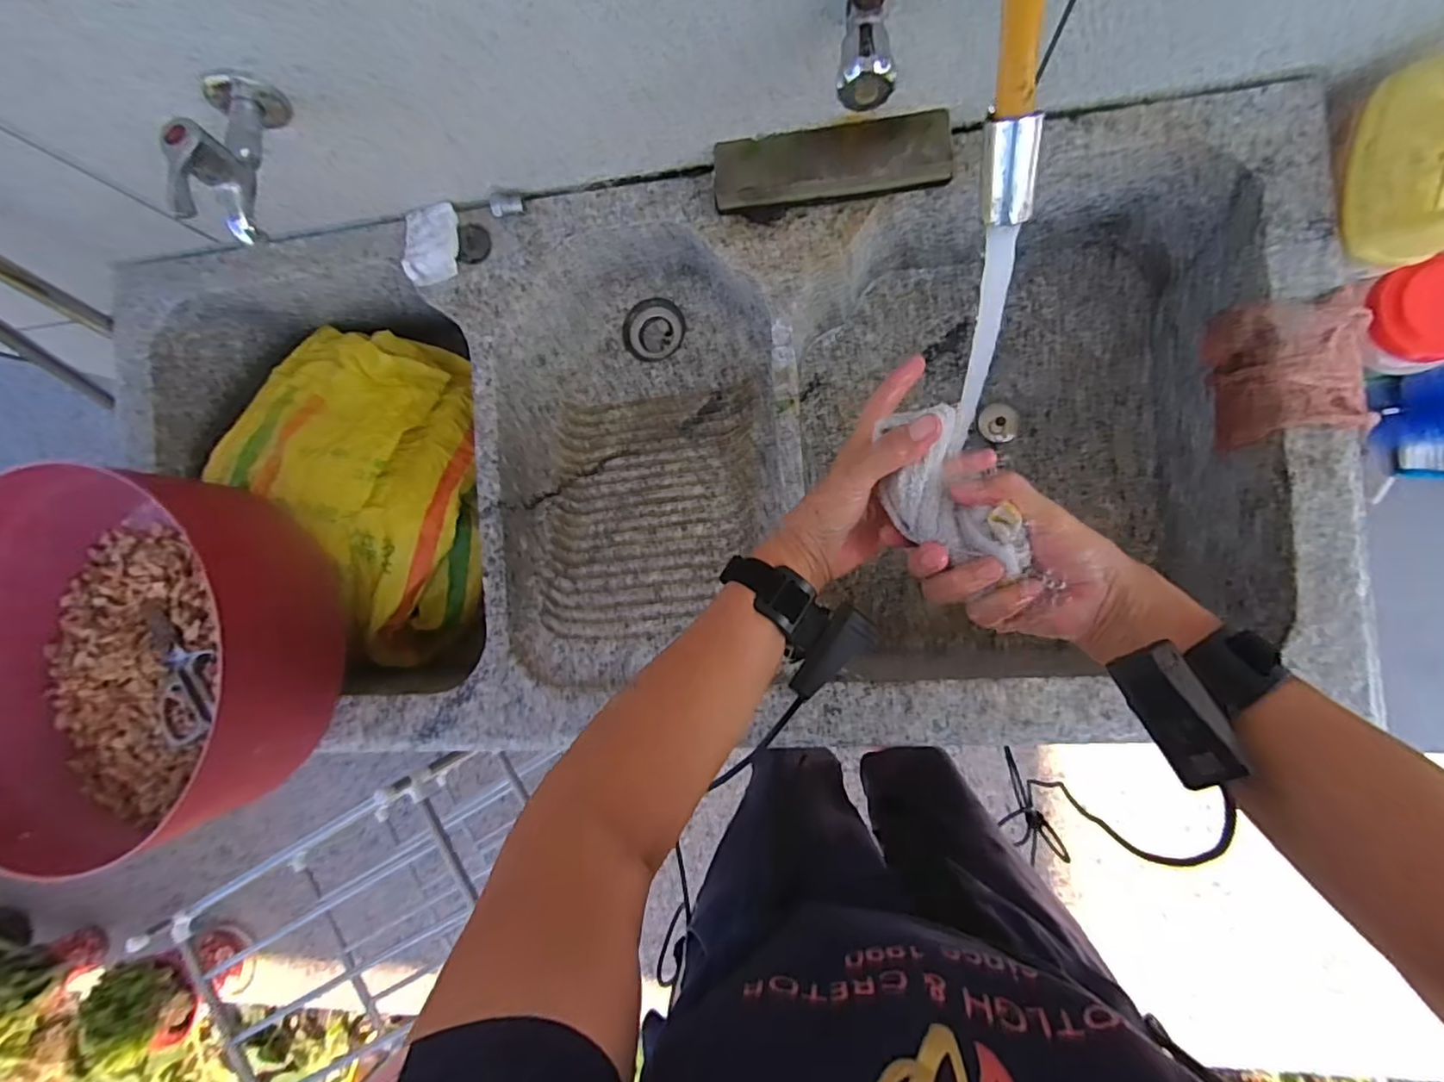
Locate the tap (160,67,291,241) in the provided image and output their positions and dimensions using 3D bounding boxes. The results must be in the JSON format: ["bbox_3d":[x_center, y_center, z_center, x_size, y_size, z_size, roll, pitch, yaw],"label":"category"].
[{"bbox_3d":[-0.359,-0.282,0.448,0.050,0.079,0.137,-5,68,8],"label":"tap"}]

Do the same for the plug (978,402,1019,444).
[{"bbox_3d":[0.324,-0.138,0.713,0.044,0.010,0.048,0,88,9],"label":"plug"}]

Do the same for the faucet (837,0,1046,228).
[{"bbox_3d":[0.113,-0.253,0.320,0.047,0.147,0.212,-25,85,7],"label":"faucet"}]

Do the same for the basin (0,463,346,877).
[{"bbox_3d":[-0.550,0.119,0.575,0.336,0.143,0.348,0,88,9],"label":"basin"}]

